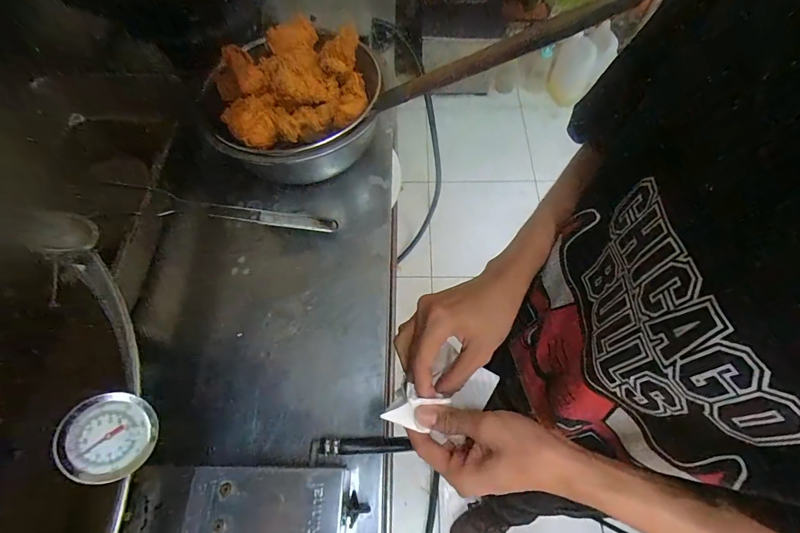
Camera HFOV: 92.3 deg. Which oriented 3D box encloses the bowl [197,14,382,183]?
[{"bbox_3d":[-0.188,-0.306,0.712,0.299,0.141,0.299,-13,63,-5],"label":"bowl"}]

